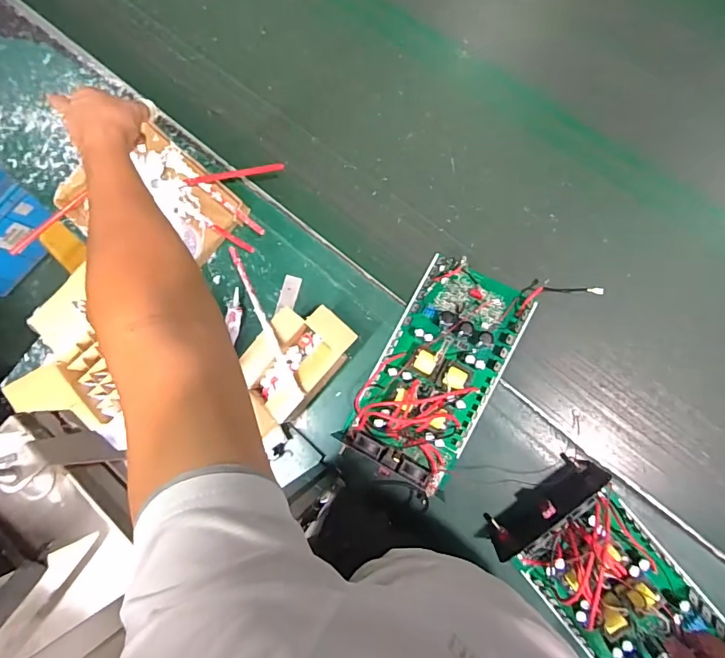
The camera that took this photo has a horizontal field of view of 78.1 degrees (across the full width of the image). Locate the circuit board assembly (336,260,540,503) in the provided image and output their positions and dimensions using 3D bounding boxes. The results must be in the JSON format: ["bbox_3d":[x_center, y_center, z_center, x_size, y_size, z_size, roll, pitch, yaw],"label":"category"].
[{"bbox_3d":[0.123,0.058,0.705,0.187,0.067,0.355,29,88,8],"label":"circuit board assembly"}]

